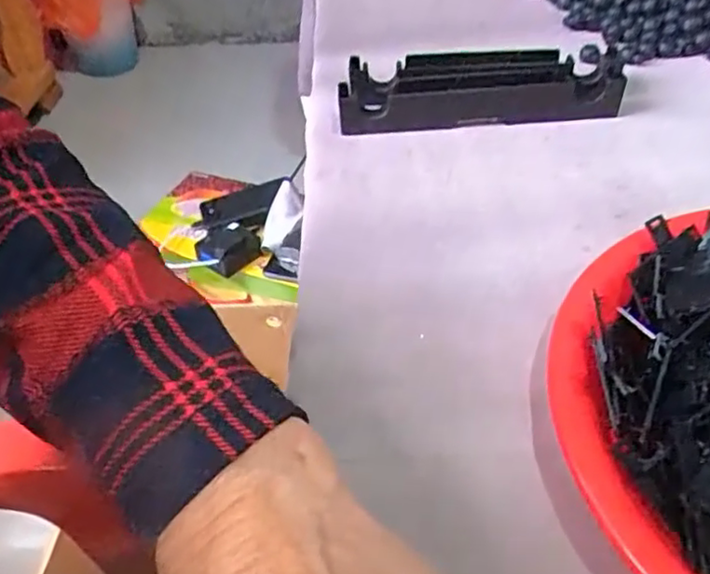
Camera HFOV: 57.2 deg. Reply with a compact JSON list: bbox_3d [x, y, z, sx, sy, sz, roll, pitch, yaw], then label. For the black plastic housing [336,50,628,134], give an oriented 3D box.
[{"bbox_3d":[0.089,-0.146,0.478,0.197,0.029,0.060,-1,45,3],"label":"black plastic housing"}]

